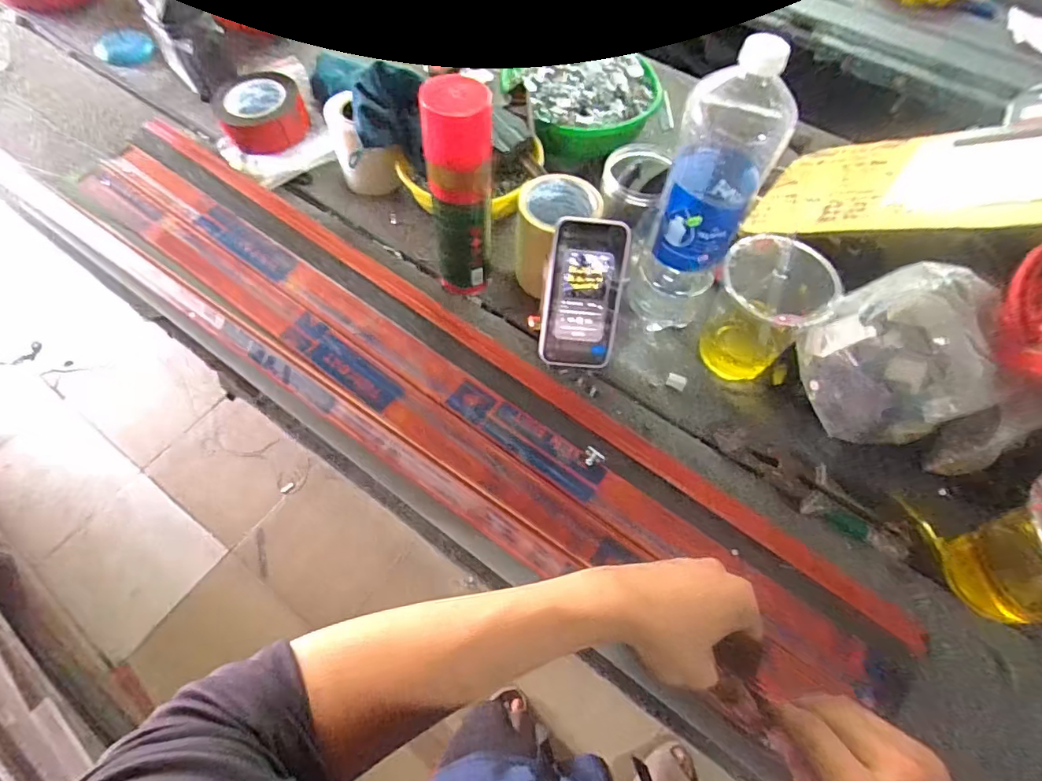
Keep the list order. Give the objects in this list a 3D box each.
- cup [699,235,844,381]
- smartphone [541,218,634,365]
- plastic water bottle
[{"bbox_3d":[0.254,-0.083,0.566,0.106,0.147,0.103,1,62,-1],"label":"cup"},{"bbox_3d":[0.070,-0.103,0.581,0.085,0.164,0.009,3,26,-5],"label":"smartphone"},{"bbox_3d":[0.177,-0.178,0.514,0.082,0.303,0.081,22,64,10],"label":"plastic water bottle"}]

